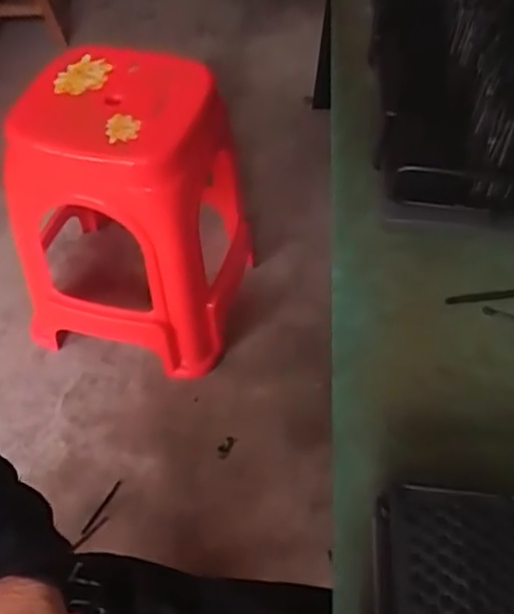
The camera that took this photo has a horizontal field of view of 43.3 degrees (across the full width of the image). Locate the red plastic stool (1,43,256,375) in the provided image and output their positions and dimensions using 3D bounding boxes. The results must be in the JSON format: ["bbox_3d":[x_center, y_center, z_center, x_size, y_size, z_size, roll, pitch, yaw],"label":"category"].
[{"bbox_3d":[-0.221,-0.159,1.198,0.367,0.499,0.346,10,50,11],"label":"red plastic stool"}]

